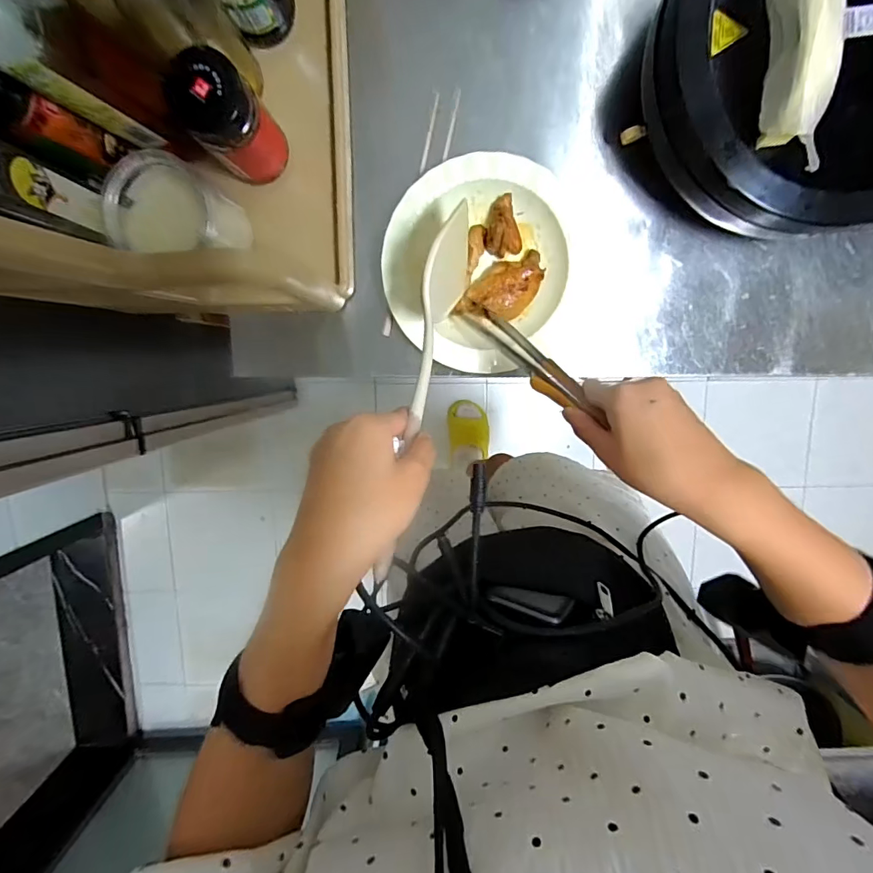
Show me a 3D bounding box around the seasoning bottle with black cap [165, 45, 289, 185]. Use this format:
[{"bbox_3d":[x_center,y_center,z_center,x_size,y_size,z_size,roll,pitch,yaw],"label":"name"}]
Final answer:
[{"bbox_3d":[-0.177,-0.267,0.393,0.063,0.107,0.062,0,98,0],"label":"seasoning bottle with black cap"}]

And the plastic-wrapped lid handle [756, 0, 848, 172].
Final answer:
[{"bbox_3d":[0.252,-0.278,0.320,0.032,0.046,0.160,-10,110,2],"label":"plastic-wrapped lid handle"}]

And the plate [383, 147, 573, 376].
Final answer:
[{"bbox_3d":[0.038,-0.168,0.467,0.177,0.033,0.200,0,98,0],"label":"plate"}]

